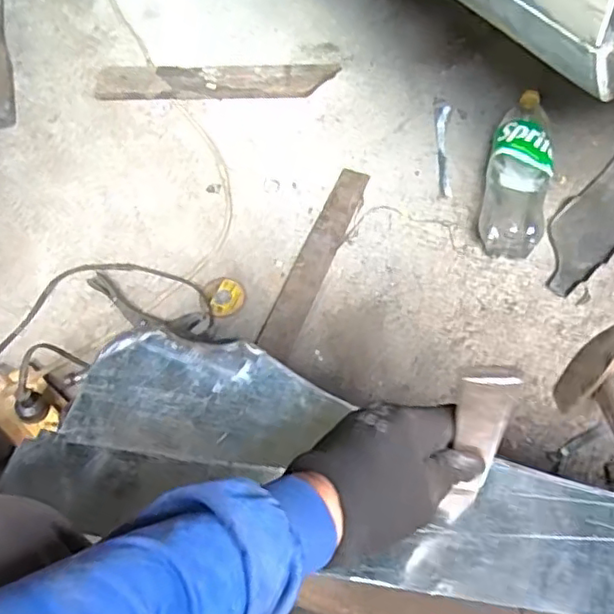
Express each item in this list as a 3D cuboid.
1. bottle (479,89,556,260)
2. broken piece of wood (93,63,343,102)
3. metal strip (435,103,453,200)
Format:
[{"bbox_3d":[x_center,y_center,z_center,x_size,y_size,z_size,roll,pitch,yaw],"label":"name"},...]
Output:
[{"bbox_3d":[0.348,-0.226,0.991,0.104,0.084,0.339,17,61,9],"label":"bottle"},{"bbox_3d":[-0.163,-0.418,1.132,0.432,0.029,0.086,-3,60,-2],"label":"broken piece of wood"},{"bbox_3d":[0.237,-0.279,1.061,0.026,0.005,0.223,6,60,3],"label":"metal strip"}]

